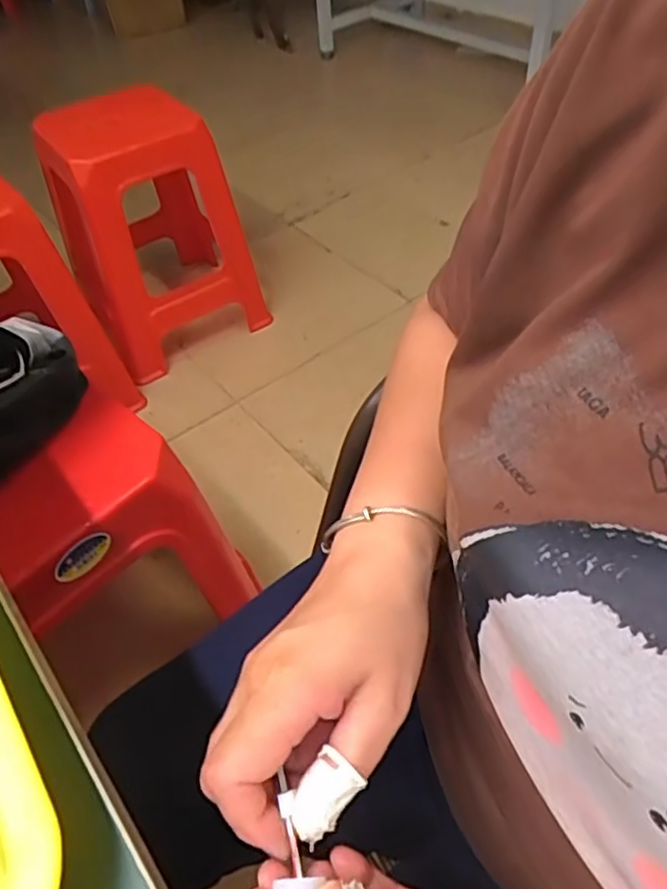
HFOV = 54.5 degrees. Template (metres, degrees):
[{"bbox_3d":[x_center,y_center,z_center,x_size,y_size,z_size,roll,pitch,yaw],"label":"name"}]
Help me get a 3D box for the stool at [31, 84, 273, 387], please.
[{"bbox_3d":[-0.391,-0.466,1.377,0.369,0.446,0.365,-28,53,-19],"label":"stool"}]

